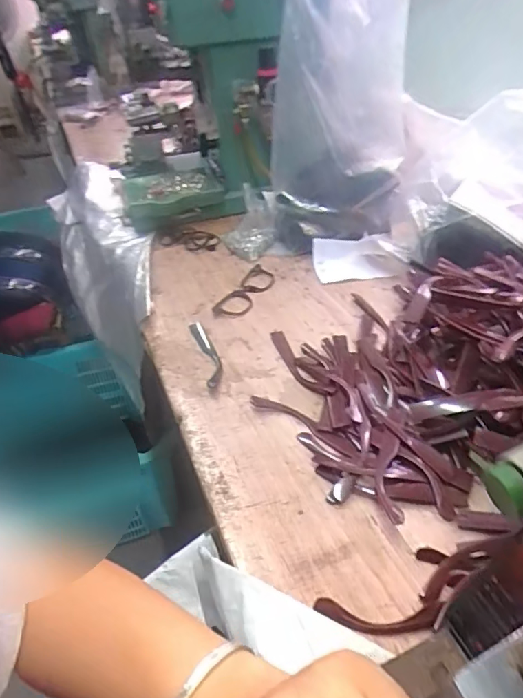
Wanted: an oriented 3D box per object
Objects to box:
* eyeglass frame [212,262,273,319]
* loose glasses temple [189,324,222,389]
[{"bbox_3d":[-0.024,-0.091,0.763,0.051,0.010,0.142,18,44,24],"label":"eyeglass frame"},{"bbox_3d":[-0.074,0.003,0.656,0.025,0.005,0.141,-13,41,-11],"label":"loose glasses temple"}]

